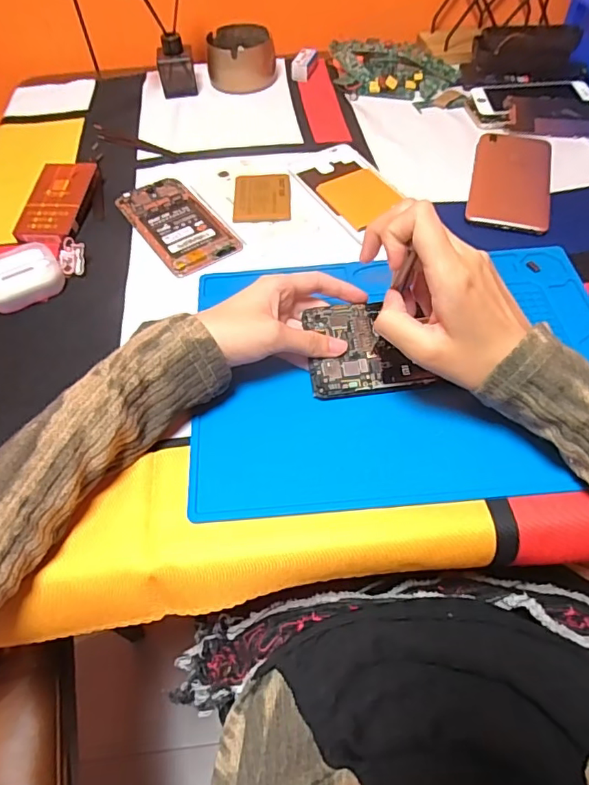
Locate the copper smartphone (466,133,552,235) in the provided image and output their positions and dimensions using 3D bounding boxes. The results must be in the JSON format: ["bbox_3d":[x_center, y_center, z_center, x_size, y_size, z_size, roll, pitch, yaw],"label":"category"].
[{"bbox_3d":[0.215,-0.213,0.512,0.075,0.006,0.158,12,57,11],"label":"copper smartphone"}]

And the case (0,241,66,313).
[{"bbox_3d":[-0.238,-0.101,0.447,0.064,0.030,0.050,-33,60,-18],"label":"case"}]

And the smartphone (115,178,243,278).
[{"bbox_3d":[-0.115,-0.164,0.494,0.069,0.005,0.140,-31,60,-17],"label":"smartphone"}]

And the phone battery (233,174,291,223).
[{"bbox_3d":[-0.032,-0.191,0.505,0.055,0.009,0.066,-3,56,1],"label":"phone battery"}]

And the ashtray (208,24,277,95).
[{"bbox_3d":[-0.069,-0.429,0.659,0.084,0.045,0.088,-9,56,-3],"label":"ashtray"}]

